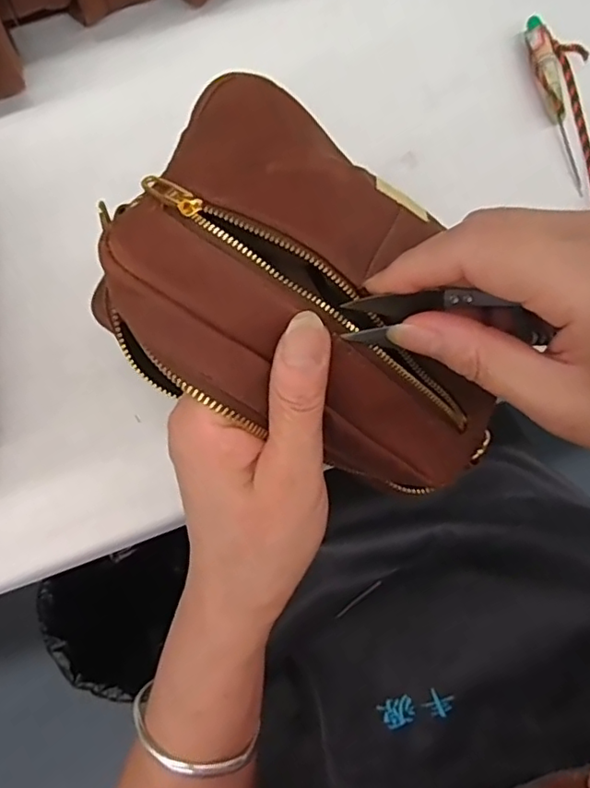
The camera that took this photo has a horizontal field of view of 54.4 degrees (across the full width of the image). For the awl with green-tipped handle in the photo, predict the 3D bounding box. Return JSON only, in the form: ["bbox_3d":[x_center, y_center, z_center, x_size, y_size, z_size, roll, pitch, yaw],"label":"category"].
[{"bbox_3d":[0.161,-0.179,0.353,0.015,0.013,0.113,-8,78,-2],"label":"awl with green-tipped handle"}]

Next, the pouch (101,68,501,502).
[{"bbox_3d":[0.019,-0.039,0.247,0.180,0.070,0.132,31,76,-18],"label":"pouch"}]

